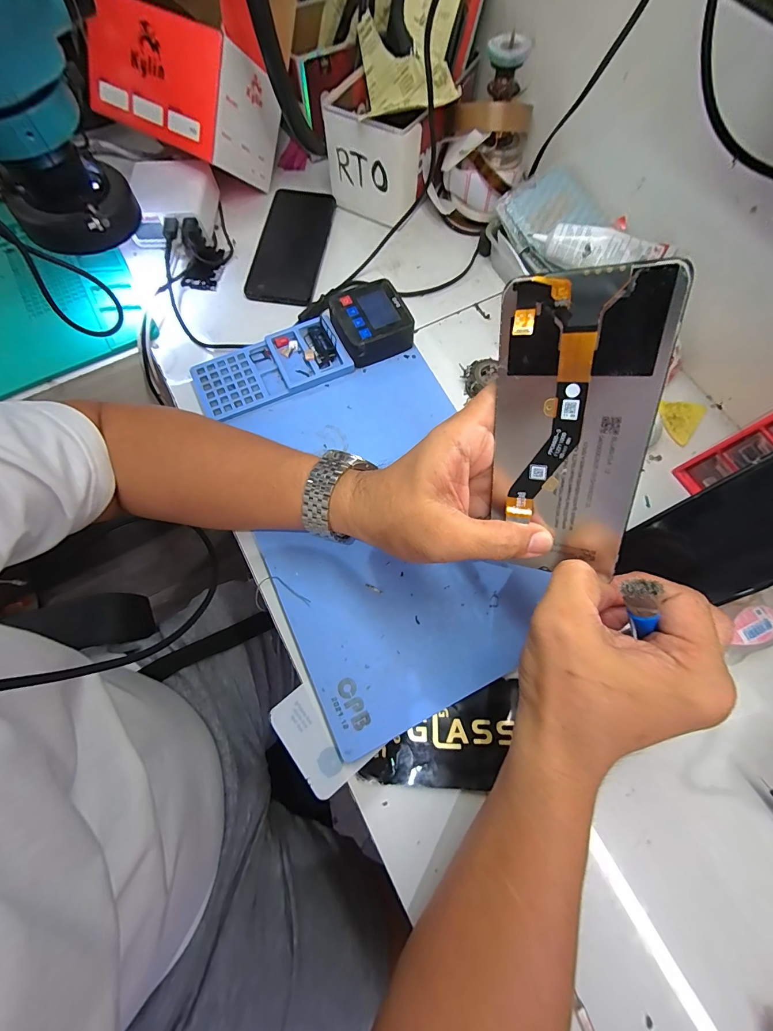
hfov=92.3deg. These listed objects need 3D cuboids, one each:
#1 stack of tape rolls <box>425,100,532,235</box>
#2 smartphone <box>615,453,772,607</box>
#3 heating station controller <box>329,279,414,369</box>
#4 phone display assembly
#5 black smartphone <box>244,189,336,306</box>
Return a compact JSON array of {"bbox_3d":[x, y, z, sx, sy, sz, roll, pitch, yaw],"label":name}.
[{"bbox_3d":[0.098,-0.392,0.414,0.103,0.101,0.073,11,72,3],"label":"stack of tape rolls"},{"bbox_3d":[0.254,0.014,0.266,0.143,0.005,0.077,-40,71,30],"label":"smartphone"},{"bbox_3d":[-0.018,-0.193,0.377,0.072,0.036,0.066,-27,74,-9],"label":"heating station controller"},{"bbox_3d":[0.091,-0.035,0.191,0.071,0.152,0.007,11,35,29],"label":"phone display assembly"},{"bbox_3d":[-0.105,-0.314,0.425,0.075,0.012,0.172,8,71,2],"label":"black smartphone"}]

